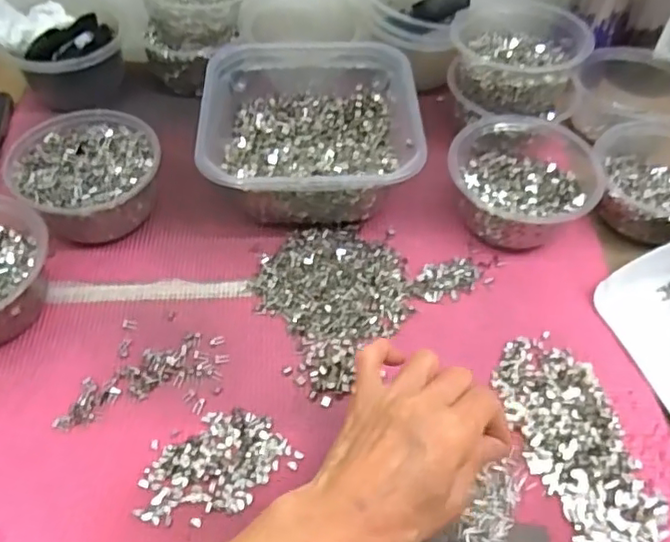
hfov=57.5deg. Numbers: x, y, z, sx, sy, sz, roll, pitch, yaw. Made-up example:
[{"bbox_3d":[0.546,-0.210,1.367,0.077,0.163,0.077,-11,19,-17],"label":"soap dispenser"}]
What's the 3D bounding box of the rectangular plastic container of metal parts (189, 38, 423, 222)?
[{"bbox_3d":[-0.021,-0.120,0.520,0.169,0.068,0.166,-1,52,-2],"label":"rectangular plastic container of metal parts"}]

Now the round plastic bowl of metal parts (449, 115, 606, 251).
[{"bbox_3d":[0.152,-0.078,0.498,0.112,0.061,0.119,1,52,-1],"label":"round plastic bowl of metal parts"}]

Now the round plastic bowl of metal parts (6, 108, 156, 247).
[{"bbox_3d":[-0.197,-0.076,0.496,0.107,0.059,0.113,1,52,-1],"label":"round plastic bowl of metal parts"}]

